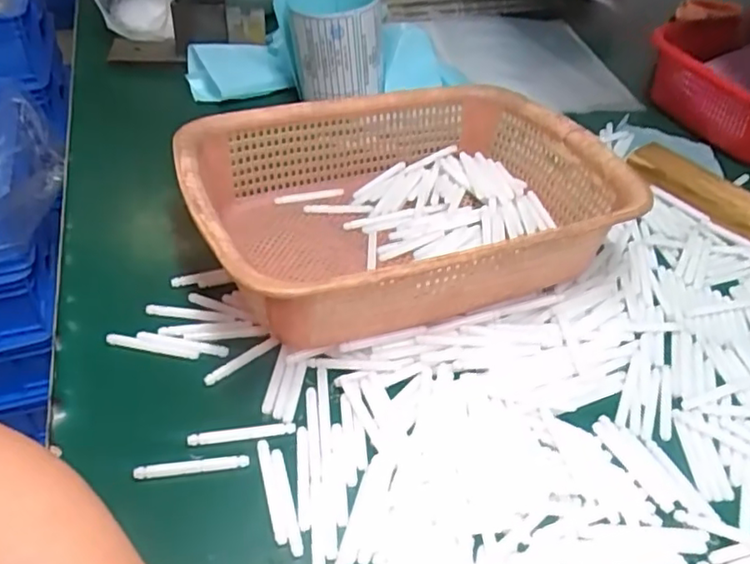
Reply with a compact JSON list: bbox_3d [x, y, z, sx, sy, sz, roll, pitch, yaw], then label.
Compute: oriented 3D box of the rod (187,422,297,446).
[{"bbox_3d":[-0.074,0.084,0.349,0.058,0.005,0.007,-7,44,-10],"label":"rod"}]

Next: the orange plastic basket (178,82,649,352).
[{"bbox_3d":[0.020,-0.058,0.451,0.283,0.082,0.210,-15,46,-19],"label":"orange plastic basket"}]

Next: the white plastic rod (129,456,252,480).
[{"bbox_3d":[-0.096,0.097,0.332,0.058,0.005,0.005,-6,44,-9],"label":"white plastic rod"}]

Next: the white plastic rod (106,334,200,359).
[{"bbox_3d":[-0.138,0.039,0.391,0.056,0.007,0.006,7,43,4],"label":"white plastic rod"}]

